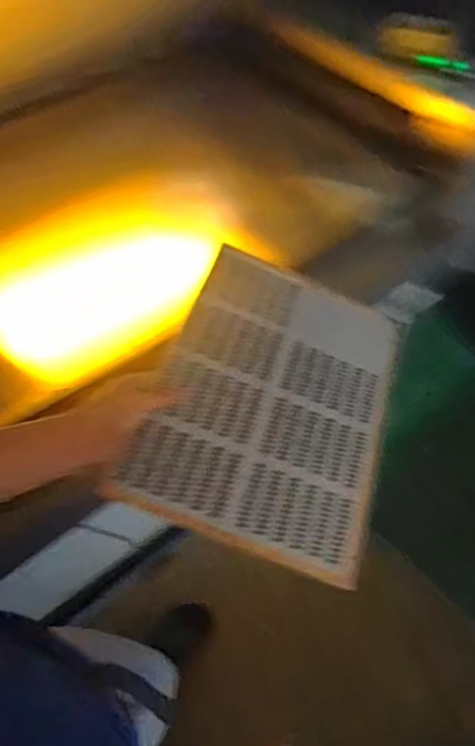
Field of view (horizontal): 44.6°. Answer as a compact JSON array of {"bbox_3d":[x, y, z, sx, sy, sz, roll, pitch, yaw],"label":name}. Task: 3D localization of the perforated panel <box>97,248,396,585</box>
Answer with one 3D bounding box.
[{"bbox_3d":[0.046,0.031,0.668,0.262,0.028,0.349,24,58,-2],"label":"perforated panel"}]

